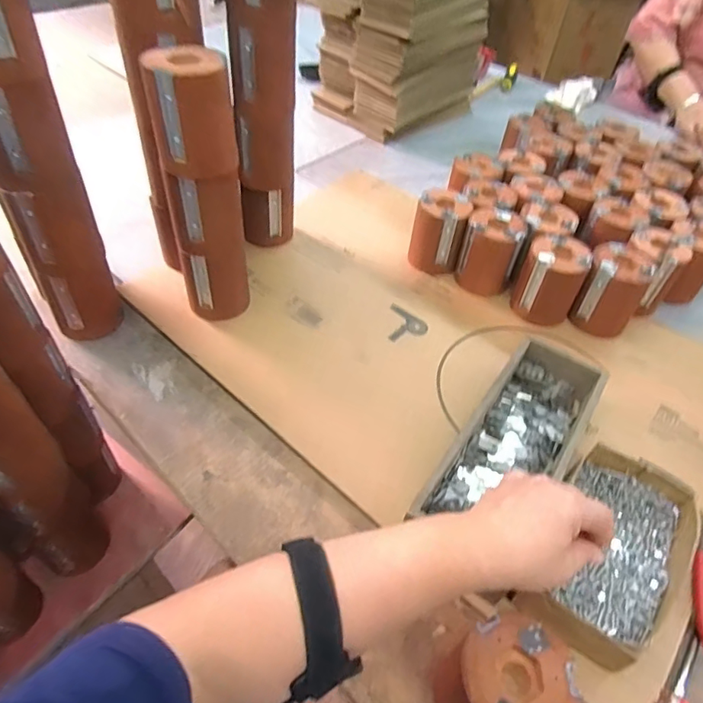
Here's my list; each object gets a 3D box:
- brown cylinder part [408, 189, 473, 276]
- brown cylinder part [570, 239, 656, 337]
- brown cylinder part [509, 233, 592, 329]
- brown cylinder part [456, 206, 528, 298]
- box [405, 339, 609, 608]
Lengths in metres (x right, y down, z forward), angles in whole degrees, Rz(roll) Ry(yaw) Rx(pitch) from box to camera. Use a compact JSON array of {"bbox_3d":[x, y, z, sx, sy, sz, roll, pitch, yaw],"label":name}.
[{"bbox_3d":[0.132,-0.176,0.746,0.075,0.101,0.072,17,48,10],"label":"brown cylinder part"},{"bbox_3d":[0.348,-0.081,0.673,0.076,0.103,0.079,27,50,19],"label":"brown cylinder part"},{"bbox_3d":[0.270,-0.099,0.681,0.078,0.096,0.078,21,49,14],"label":"brown cylinder part"},{"bbox_3d":[0.195,-0.139,0.714,0.077,0.099,0.068,15,47,9],"label":"brown cylinder part"},{"bbox_3d":[0.172,0.097,0.524,0.098,0.065,0.260,30,51,21],"label":"box"}]

